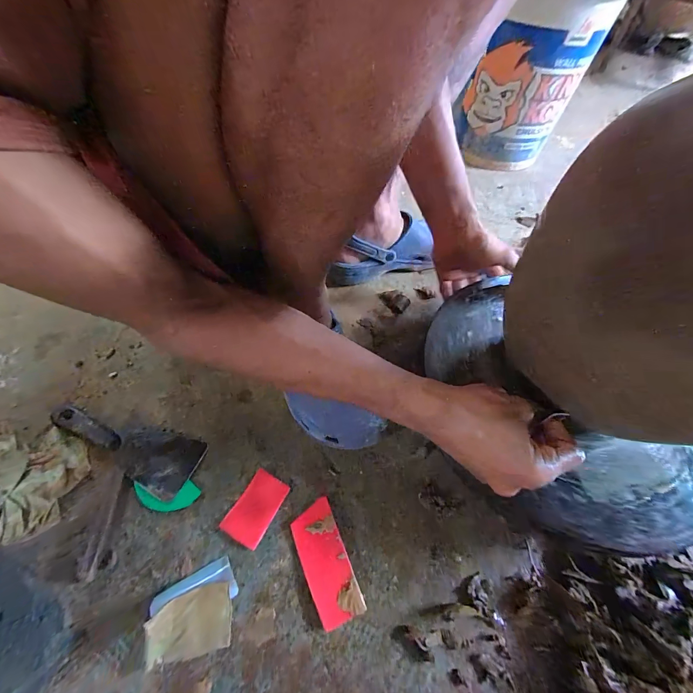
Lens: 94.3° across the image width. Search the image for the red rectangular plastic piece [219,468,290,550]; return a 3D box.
[{"bbox_3d":[-0.104,0.185,0.371,0.047,0.004,0.072,26,59,13],"label":"red rectangular plastic piece"}]

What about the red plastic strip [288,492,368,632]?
[{"bbox_3d":[-0.024,0.229,0.345,0.047,0.006,0.111,-19,59,-14],"label":"red plastic strip"}]

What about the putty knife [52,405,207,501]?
[{"bbox_3d":[-0.278,0.119,0.394,0.190,0.021,0.068,17,57,7],"label":"putty knife"}]

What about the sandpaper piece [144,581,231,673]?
[{"bbox_3d":[-0.147,0.262,0.302,0.071,0.012,0.053,-5,80,-20],"label":"sandpaper piece"}]

